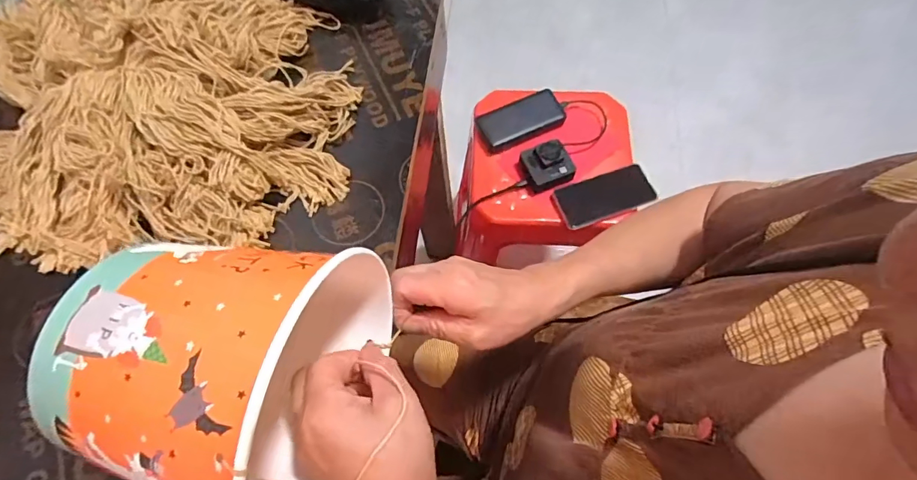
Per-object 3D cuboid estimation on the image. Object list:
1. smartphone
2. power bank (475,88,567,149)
[{"bbox_3d":[0.249,-0.075,0.767,0.160,0.008,0.072,-19,79,-3],"label":"smartphone"},{"bbox_3d":[0.116,-0.223,0.821,0.156,0.017,0.073,-24,65,-6],"label":"power bank"}]

